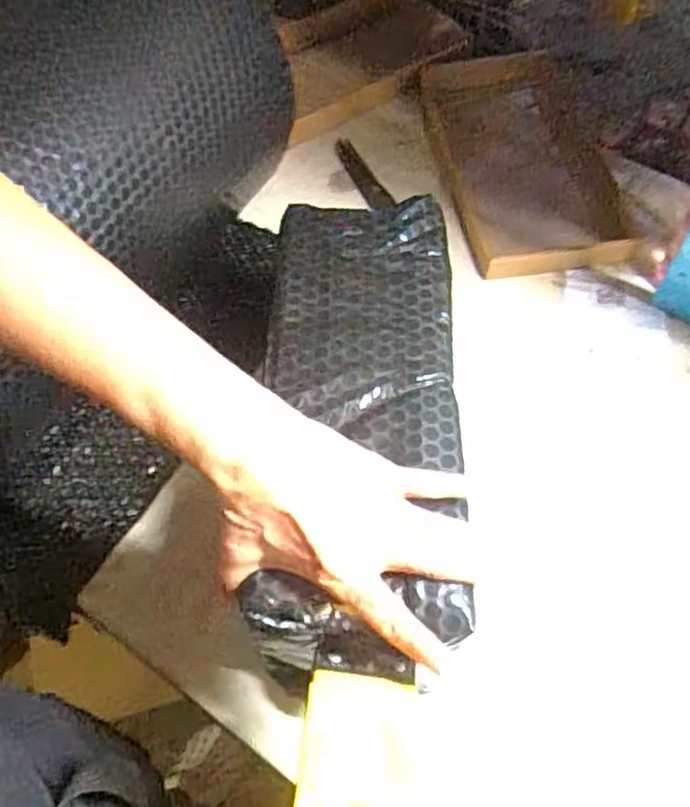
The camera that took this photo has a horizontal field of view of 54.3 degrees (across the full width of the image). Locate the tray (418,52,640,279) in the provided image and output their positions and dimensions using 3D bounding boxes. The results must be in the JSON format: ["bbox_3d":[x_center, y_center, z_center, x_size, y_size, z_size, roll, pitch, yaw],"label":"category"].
[{"bbox_3d":[0.209,-0.295,0.805,0.189,0.041,0.344,-9,58,-6],"label":"tray"}]

